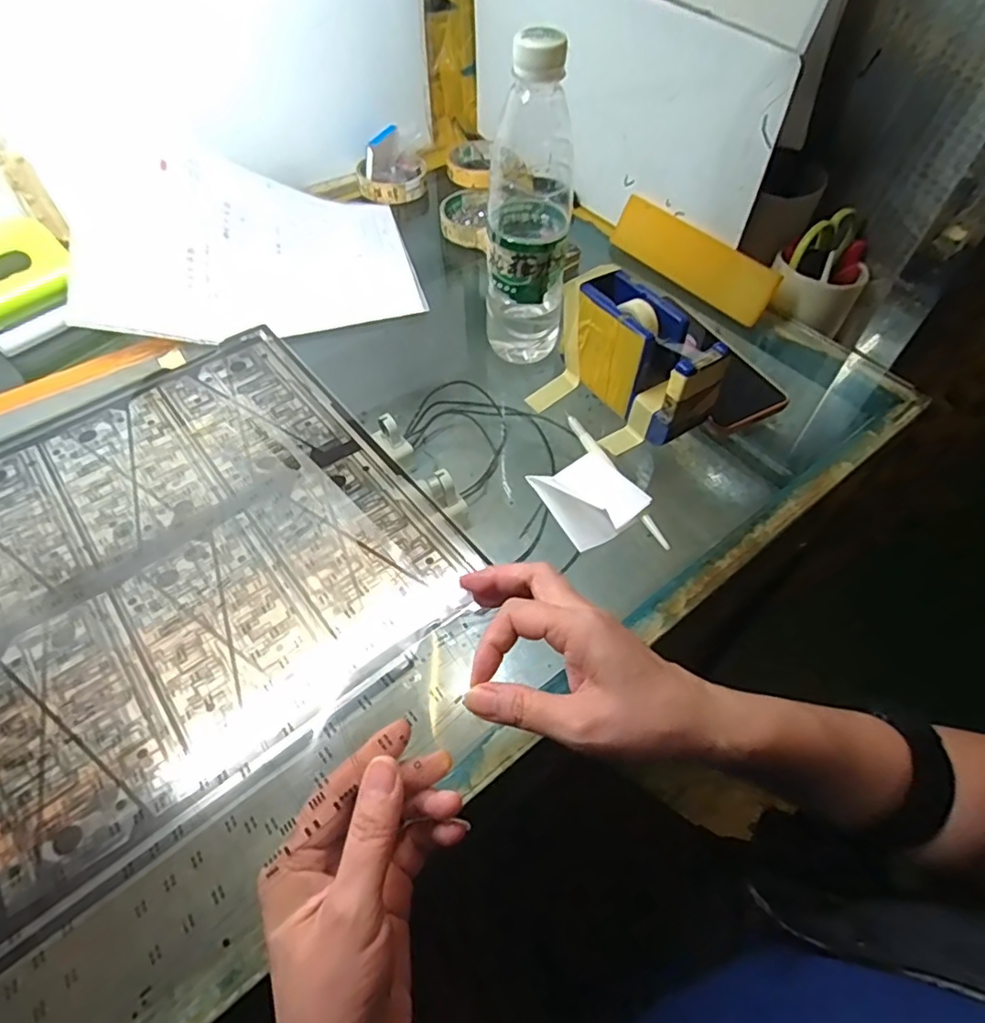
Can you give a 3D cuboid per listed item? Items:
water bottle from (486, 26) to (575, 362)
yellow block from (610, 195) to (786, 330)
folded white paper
[{"bbox_3d":[0.028,-0.216,0.440,0.062,0.228,0.067,8,54,5],"label":"water bottle"},{"bbox_3d":[0.192,-0.252,0.571,0.013,0.051,0.189,-4,45,-48],"label":"yellow block"},{"bbox_3d":[0.067,-0.012,0.412,0.065,0.022,0.068,-28,59,-19],"label":"folded white paper"}]

